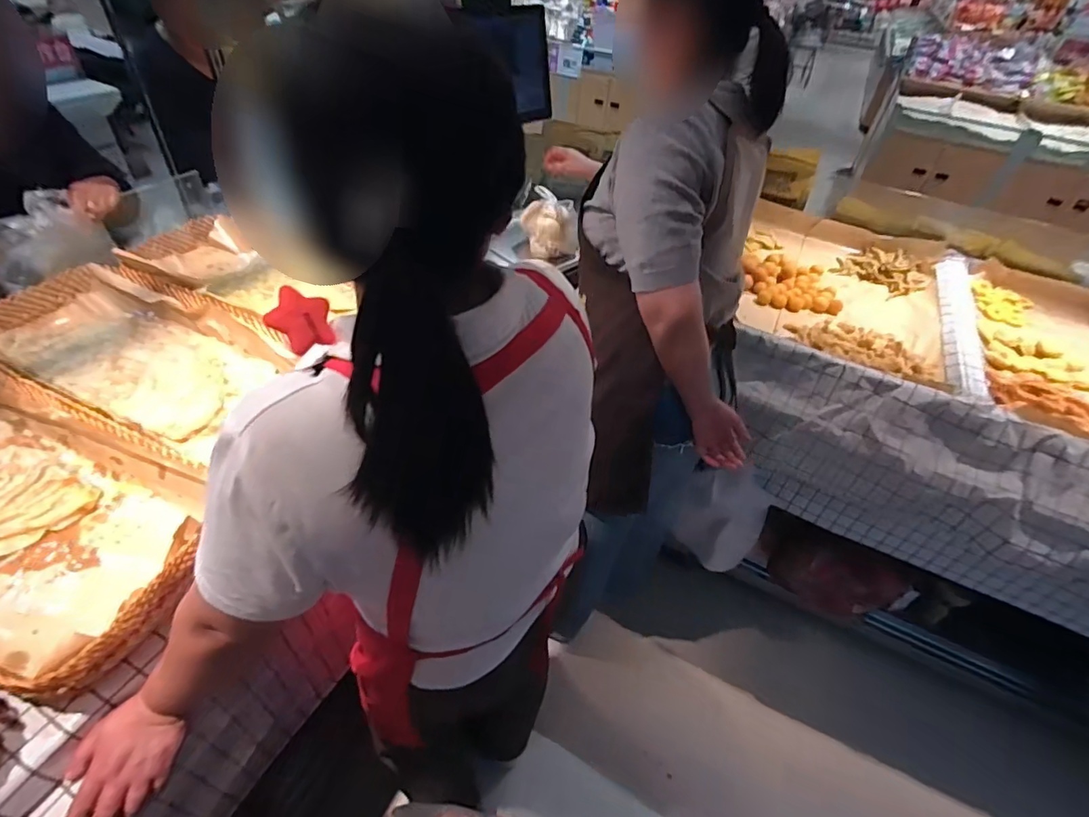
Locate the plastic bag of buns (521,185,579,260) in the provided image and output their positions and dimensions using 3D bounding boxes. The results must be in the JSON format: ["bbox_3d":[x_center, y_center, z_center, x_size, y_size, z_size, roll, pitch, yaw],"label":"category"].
[{"bbox_3d":[0.013,-0.433,1.236,0.135,0.137,0.141,4,44,-2],"label":"plastic bag of buns"}]

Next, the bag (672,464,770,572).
[{"bbox_3d":[0.482,0.307,1.415,0.207,0.281,0.162,30,49,22],"label":"bag"}]

